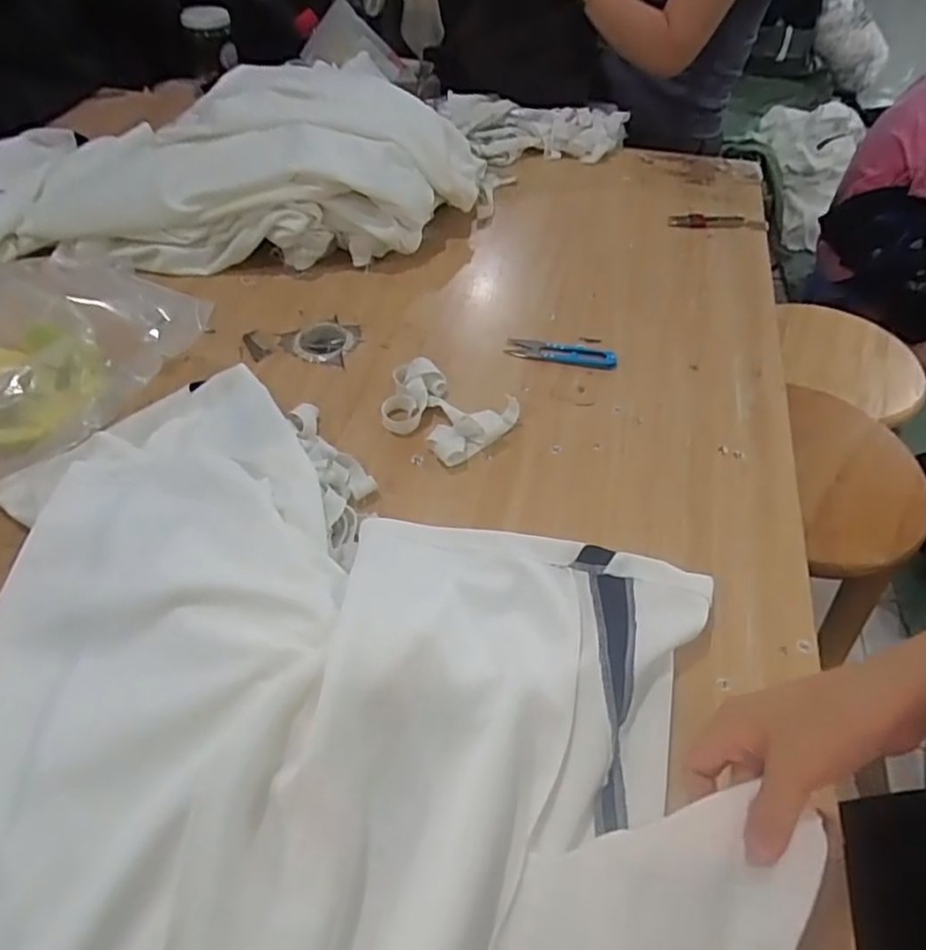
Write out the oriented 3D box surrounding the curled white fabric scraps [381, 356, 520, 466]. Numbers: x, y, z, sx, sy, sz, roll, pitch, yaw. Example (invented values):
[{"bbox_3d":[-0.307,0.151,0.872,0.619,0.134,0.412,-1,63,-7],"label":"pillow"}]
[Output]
[{"bbox_3d":[-0.019,-0.066,0.625,0.125,0.027,0.093,30,55,20],"label":"curled white fabric scraps"}]

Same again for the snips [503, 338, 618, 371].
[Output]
[{"bbox_3d":[0.107,-0.134,0.699,0.118,0.011,0.029,11,51,6],"label":"snips"}]

